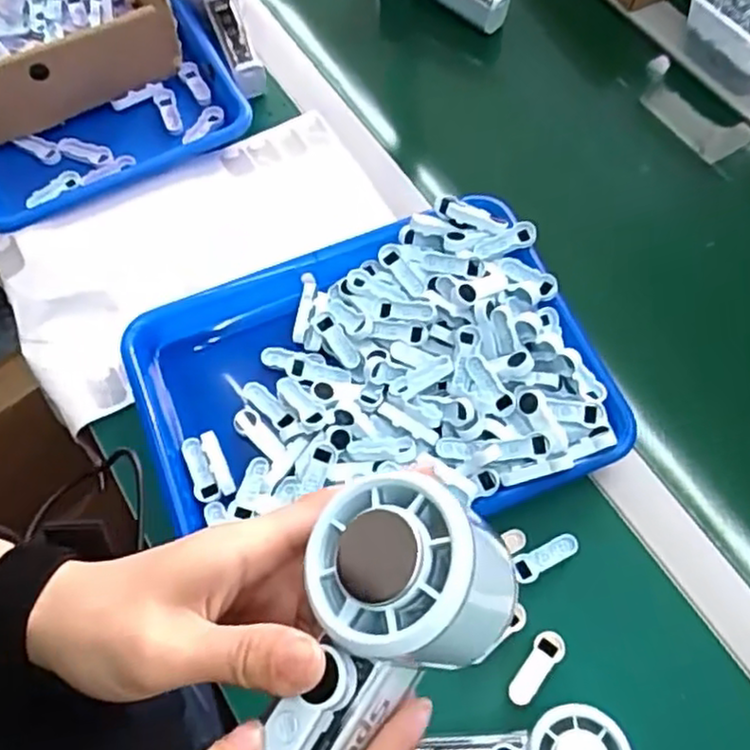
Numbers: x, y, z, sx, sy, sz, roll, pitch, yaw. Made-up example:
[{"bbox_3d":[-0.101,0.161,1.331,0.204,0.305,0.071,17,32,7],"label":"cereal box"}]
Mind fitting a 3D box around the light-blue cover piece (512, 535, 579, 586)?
[{"bbox_3d":[0.120,0.129,0.495,0.049,0.006,0.018,-21,66,-9],"label":"light-blue cover piece"}]

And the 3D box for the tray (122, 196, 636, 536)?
[{"bbox_3d":[-0.006,0.007,0.537,0.333,0.043,0.244,-21,65,-8],"label":"tray"}]

